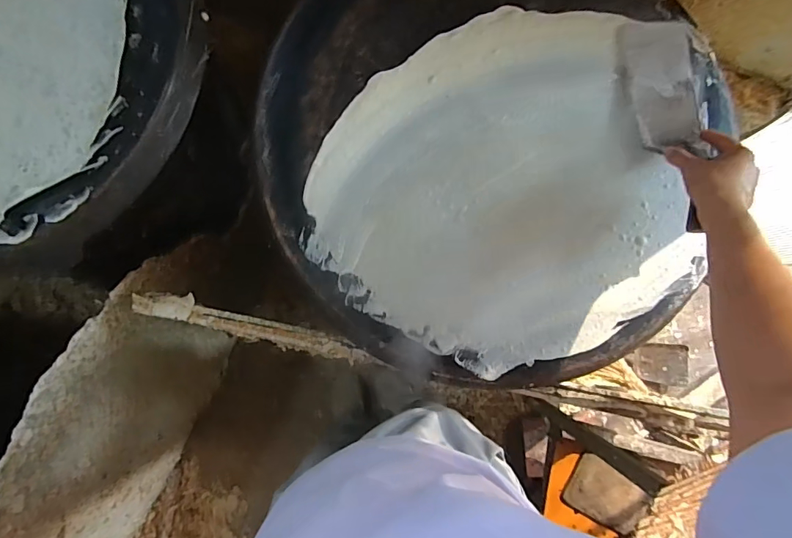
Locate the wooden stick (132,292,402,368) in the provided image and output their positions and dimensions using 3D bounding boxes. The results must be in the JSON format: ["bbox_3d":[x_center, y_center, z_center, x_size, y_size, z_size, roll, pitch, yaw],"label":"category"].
[{"bbox_3d":[-0.193,0.089,0.641,0.369,0.029,0.036,14,83,-1],"label":"wooden stick"}]

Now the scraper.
[{"bbox_3d":[0.340,-0.180,0.535,0.090,0.035,0.287,2,74,-4],"label":"scraper"}]

